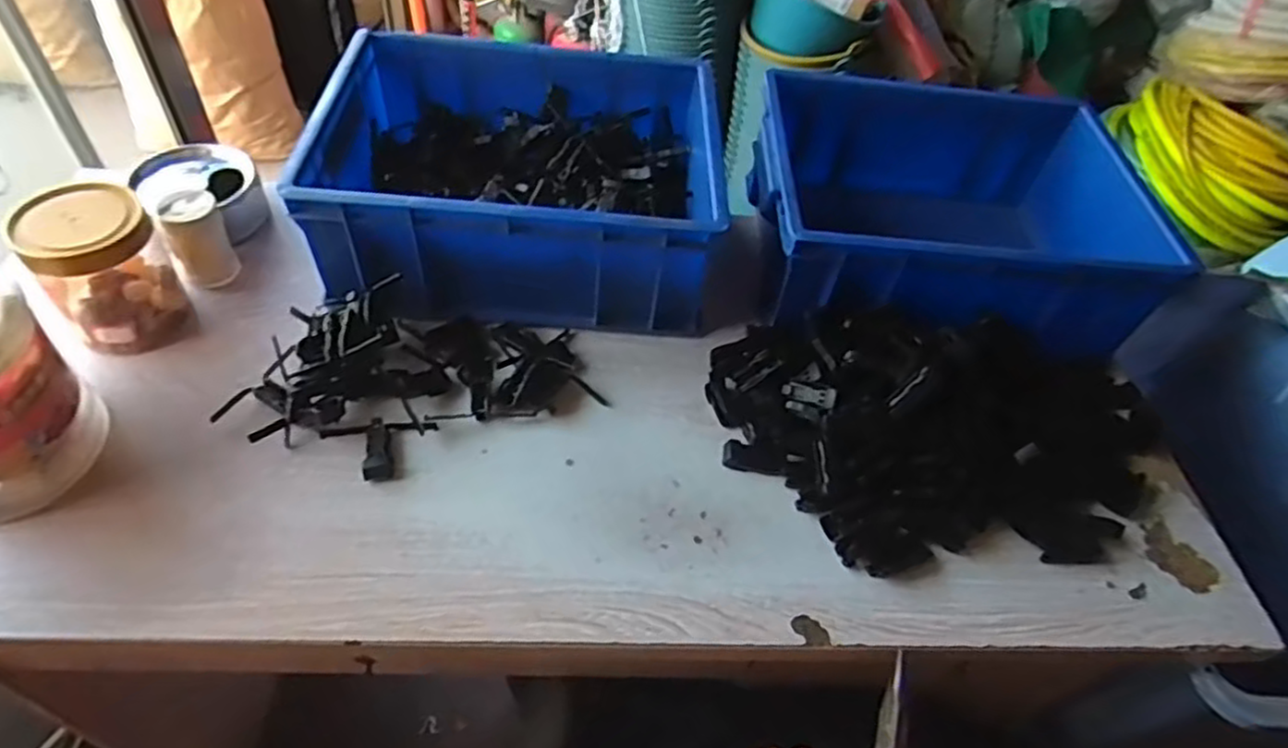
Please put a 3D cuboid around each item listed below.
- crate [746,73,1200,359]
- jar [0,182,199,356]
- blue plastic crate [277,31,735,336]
[{"bbox_3d":[0.274,-0.143,0.711,0.336,0.166,0.259,6,50,-3],"label":"crate"},{"bbox_3d":[-0.416,-0.084,0.563,0.082,0.122,0.077,4,50,-5],"label":"jar"},{"bbox_3d":[-0.108,-0.179,0.674,0.338,0.123,0.264,2,50,-7],"label":"blue plastic crate"}]

